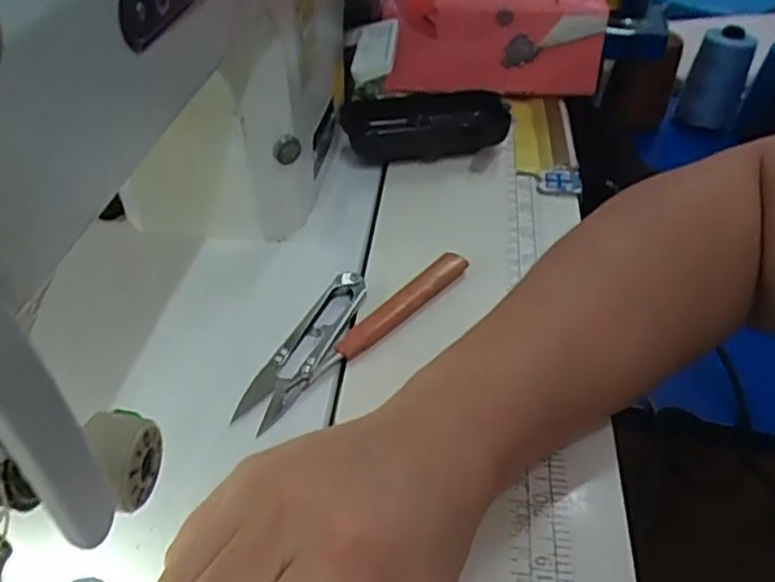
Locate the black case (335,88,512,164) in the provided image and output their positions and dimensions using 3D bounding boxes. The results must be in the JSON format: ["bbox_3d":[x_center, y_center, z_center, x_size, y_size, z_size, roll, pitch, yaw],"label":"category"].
[{"bbox_3d":[0.027,-0.113,0.467,0.113,0.029,0.041,-7,42,-8],"label":"black case"}]

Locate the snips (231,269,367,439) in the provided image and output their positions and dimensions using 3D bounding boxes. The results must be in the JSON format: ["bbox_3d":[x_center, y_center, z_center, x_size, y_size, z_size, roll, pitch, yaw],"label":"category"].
[{"bbox_3d":[-0.038,0.026,0.332,0.021,0.011,0.099,17,44,19],"label":"snips"}]

